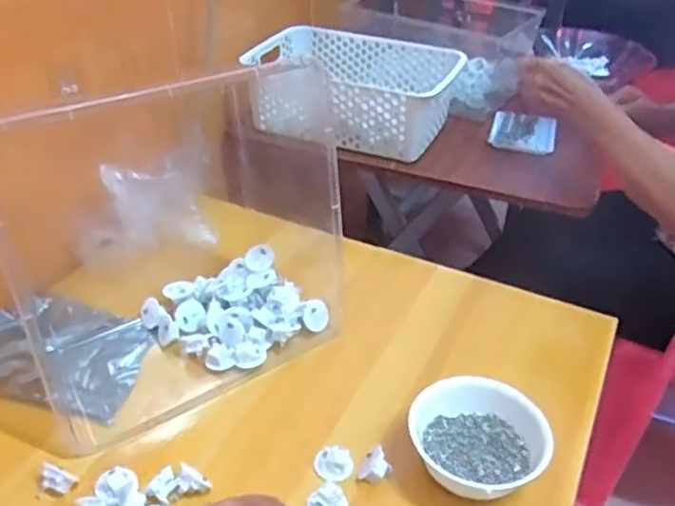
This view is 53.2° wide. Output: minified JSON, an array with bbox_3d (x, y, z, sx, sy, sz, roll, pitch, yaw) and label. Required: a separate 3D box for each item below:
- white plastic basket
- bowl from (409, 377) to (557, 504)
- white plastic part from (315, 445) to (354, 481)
[{"bbox_3d":[0.020,-0.255,1.062,0.305,0.115,0.205,14,37,15],"label":"white plastic basket"},{"bbox_3d":[0.123,0.161,0.583,0.096,0.054,0.107,-11,37,-19],"label":"bowl"},{"bbox_3d":[-0.003,0.182,0.583,0.032,0.017,0.029,5,35,3],"label":"white plastic part"}]

